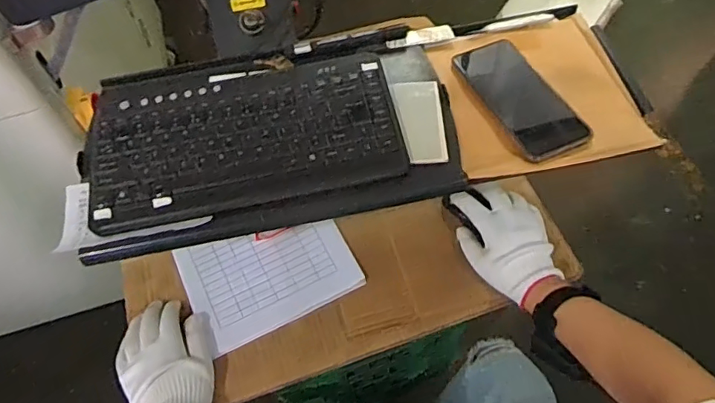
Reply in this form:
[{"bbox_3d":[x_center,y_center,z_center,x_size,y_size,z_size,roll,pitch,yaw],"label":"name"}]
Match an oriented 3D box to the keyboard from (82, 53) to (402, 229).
[{"bbox_3d":[-0.120,-0.076,0.552,0.318,0.025,0.184,-12,60,-3],"label":"keyboard"}]

